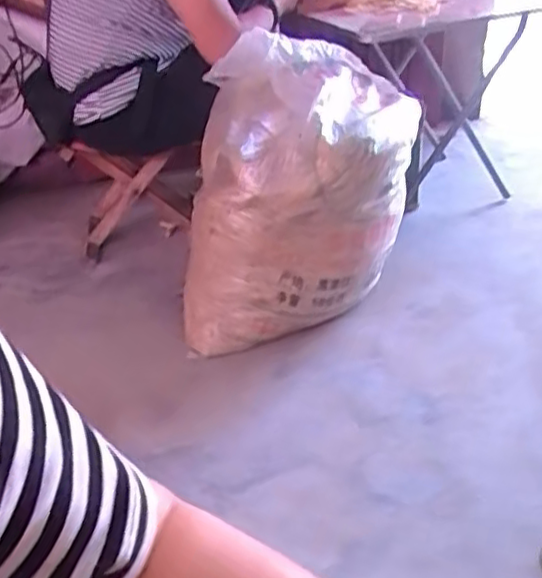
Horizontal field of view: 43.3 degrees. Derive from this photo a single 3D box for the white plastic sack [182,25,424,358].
[{"bbox_3d":[0.048,-0.169,1.275,0.424,0.507,0.310,-2,32,2],"label":"white plastic sack"}]

